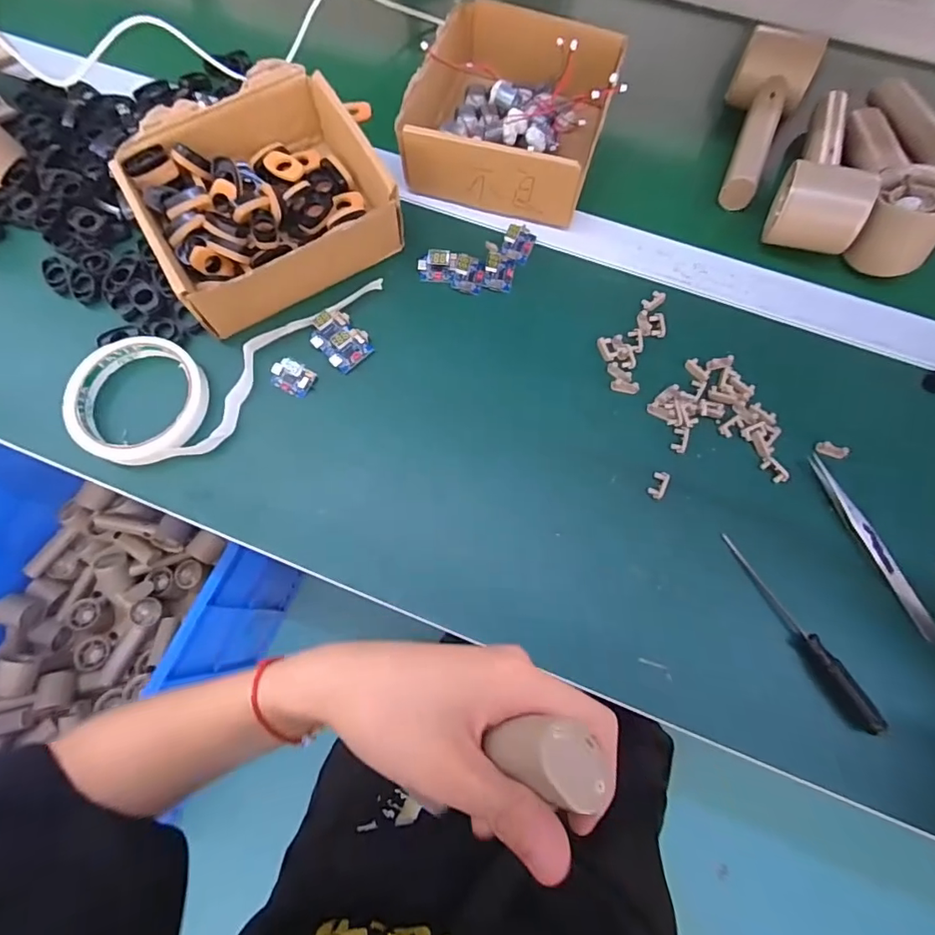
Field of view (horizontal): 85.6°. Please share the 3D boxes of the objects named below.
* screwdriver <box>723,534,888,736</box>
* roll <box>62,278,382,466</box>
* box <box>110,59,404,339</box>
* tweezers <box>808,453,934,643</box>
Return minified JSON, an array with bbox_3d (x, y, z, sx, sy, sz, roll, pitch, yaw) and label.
[{"bbox_3d":[0.205,0.099,0.312,0.013,0.018,0.131,-27,74,-9],"label":"screwdriver"},{"bbox_3d":[-0.169,-0.067,0.368,0.227,0.017,0.099,-15,73,-5],"label":"roll"},{"bbox_3d":[-0.148,-0.209,0.387,0.179,0.056,0.154,-29,75,-9],"label":"box"},{"bbox_3d":[0.267,0.050,0.334,0.011,0.012,0.130,-24,74,-8],"label":"tweezers"}]

